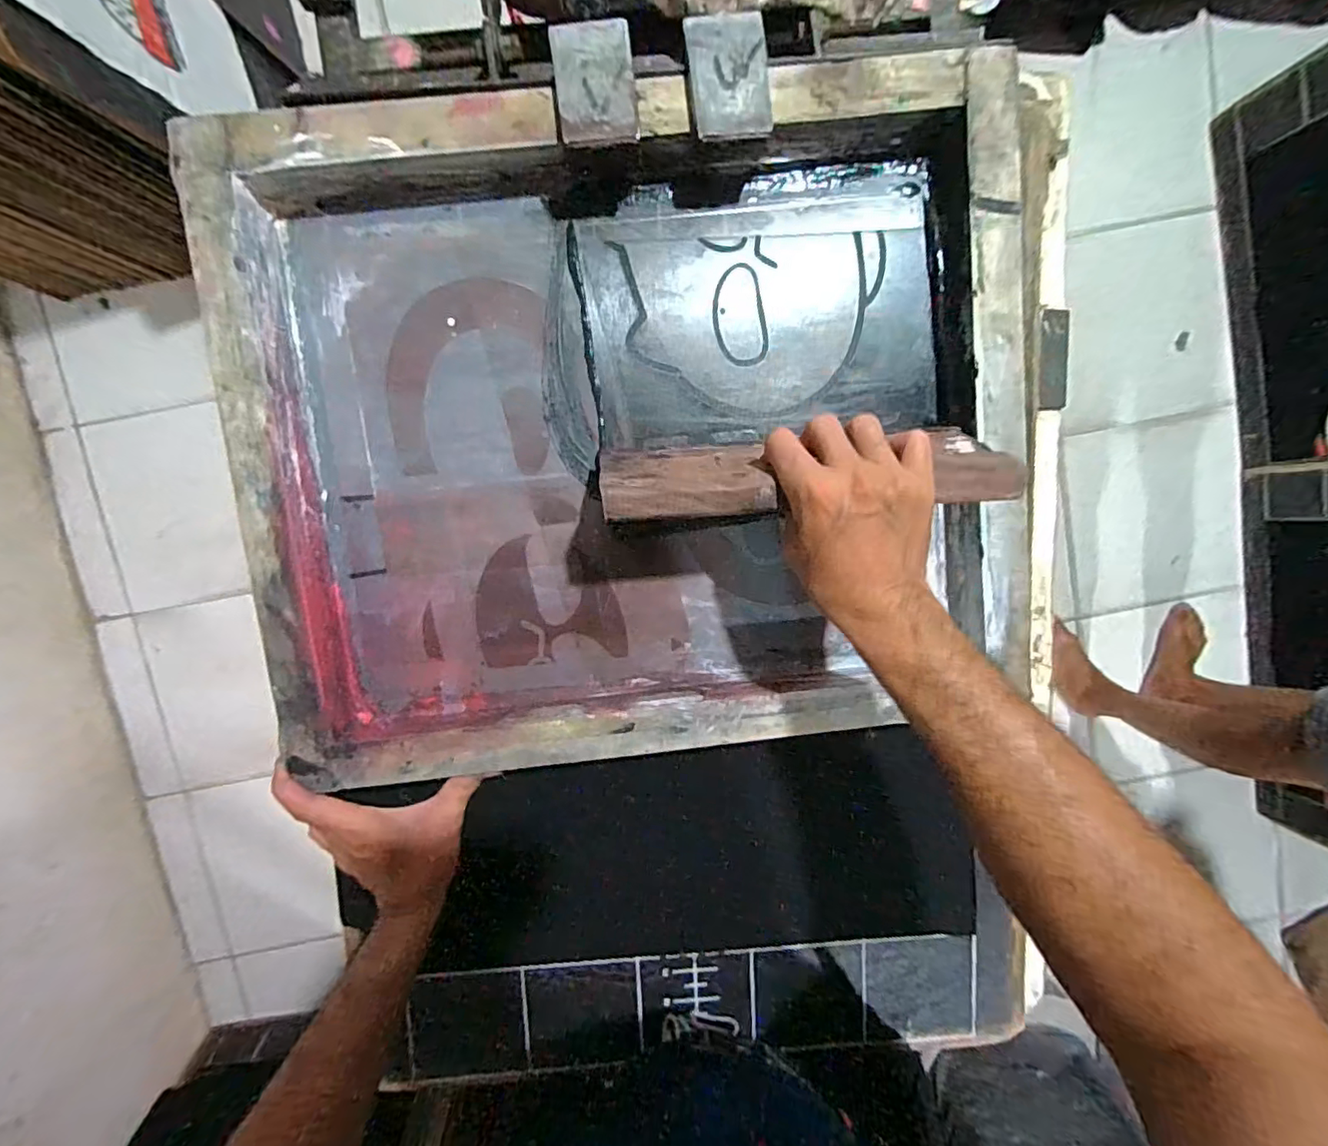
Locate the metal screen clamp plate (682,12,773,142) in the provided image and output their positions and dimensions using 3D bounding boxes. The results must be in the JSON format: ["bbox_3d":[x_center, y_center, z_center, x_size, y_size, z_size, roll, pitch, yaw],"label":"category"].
[{"bbox_3d":[0.043,-0.332,0.376,0.051,0.006,0.078,-7,96,0],"label":"metal screen clamp plate"}]

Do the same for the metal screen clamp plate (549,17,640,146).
[{"bbox_3d":[-0.045,-0.323,0.371,0.051,0.009,0.076,-6,96,0],"label":"metal screen clamp plate"}]

